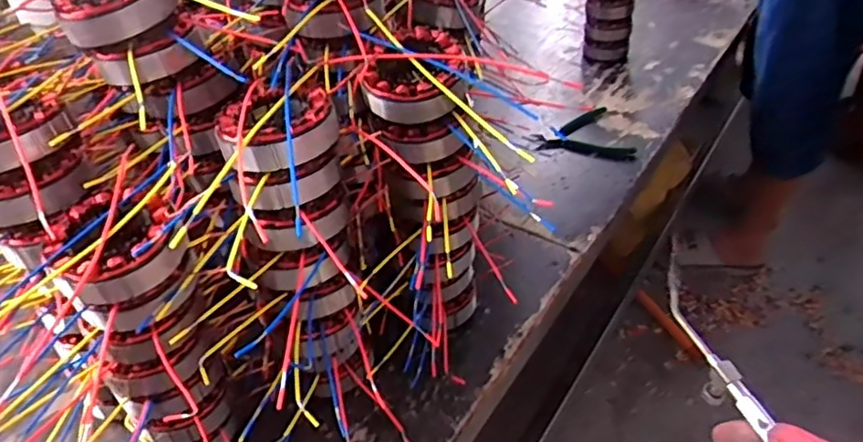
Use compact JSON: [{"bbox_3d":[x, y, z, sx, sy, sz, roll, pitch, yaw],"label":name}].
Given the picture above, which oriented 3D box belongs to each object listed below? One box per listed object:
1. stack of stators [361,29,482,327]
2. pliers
[{"bbox_3d":[0.005,-0.009,0.579,0.114,0.306,0.110,-1,40,2],"label":"stack of stators"},{"bbox_3d":[0.249,-0.135,0.956,0.150,0.025,0.131,16,44,21],"label":"pliers"}]

